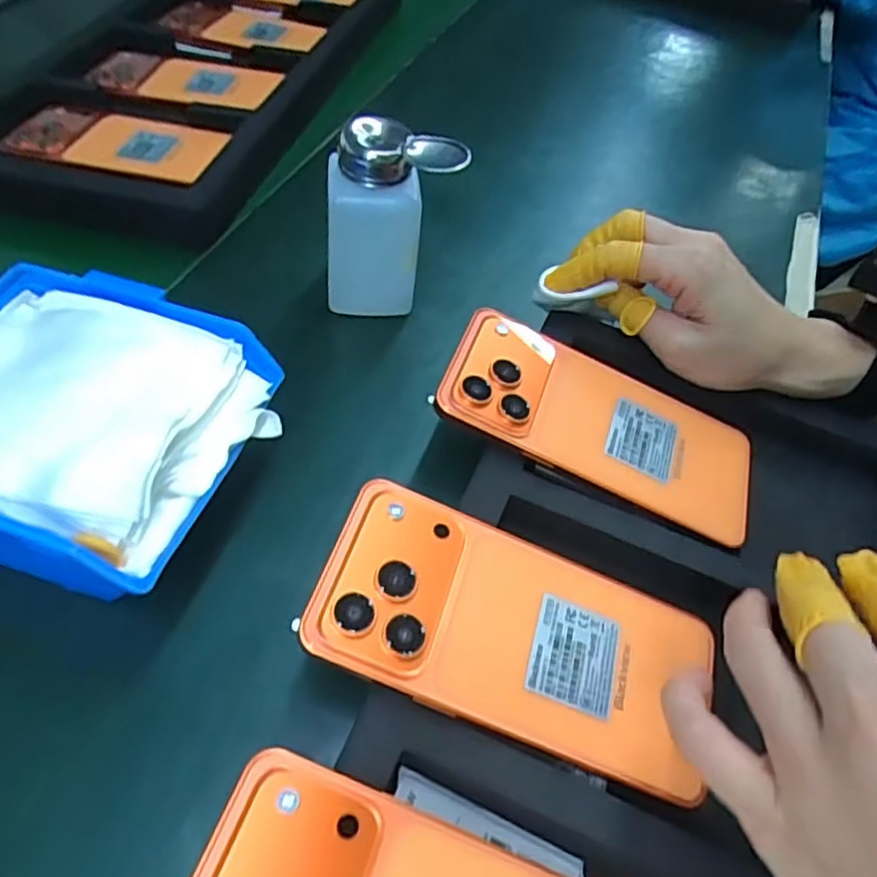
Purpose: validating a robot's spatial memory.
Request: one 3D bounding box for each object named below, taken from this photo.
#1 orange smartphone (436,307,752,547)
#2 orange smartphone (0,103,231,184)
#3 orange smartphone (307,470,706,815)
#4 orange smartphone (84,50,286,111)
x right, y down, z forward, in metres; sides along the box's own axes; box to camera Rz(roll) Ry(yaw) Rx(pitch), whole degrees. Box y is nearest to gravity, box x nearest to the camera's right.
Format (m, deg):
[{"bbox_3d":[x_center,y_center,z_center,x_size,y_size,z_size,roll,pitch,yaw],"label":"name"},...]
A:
[{"bbox_3d":[0.081,-0.009,0.324,0.160,0.010,0.074,25,55,-3],"label":"orange smartphone"},{"bbox_3d":[-0.236,-0.216,0.469,0.151,0.005,0.068,11,54,4],"label":"orange smartphone"},{"bbox_3d":[0.031,0.074,0.254,0.155,0.005,0.076,24,55,-4],"label":"orange smartphone"},{"bbox_3d":[-0.209,-0.292,0.525,0.144,0.009,0.079,11,54,4],"label":"orange smartphone"}]

